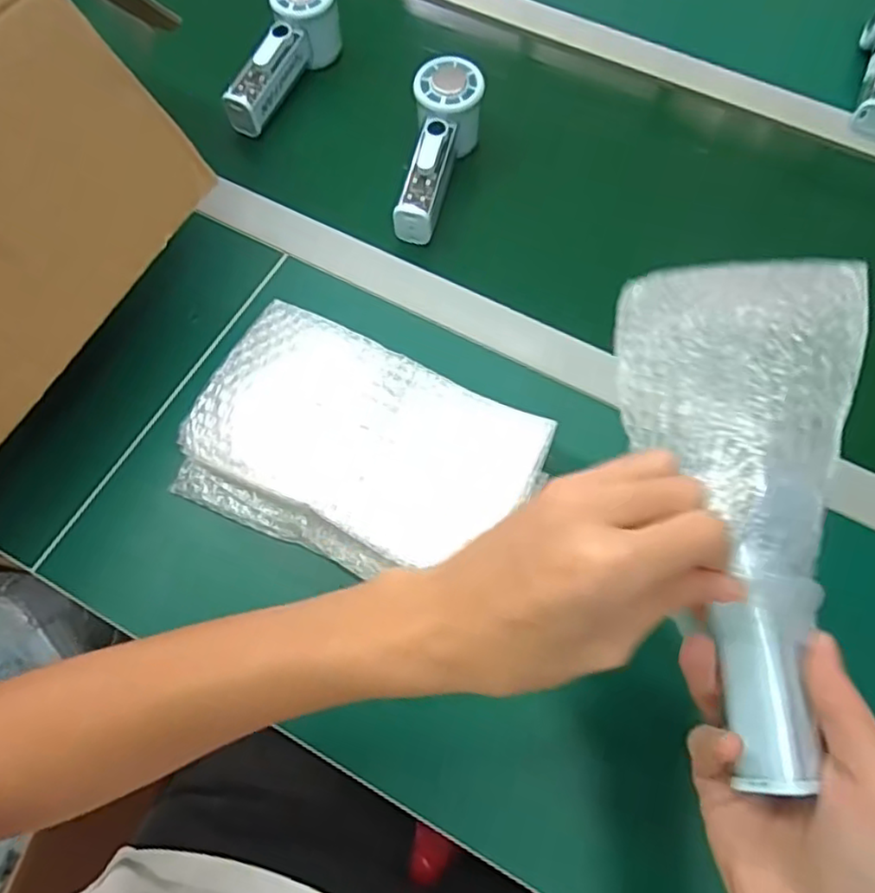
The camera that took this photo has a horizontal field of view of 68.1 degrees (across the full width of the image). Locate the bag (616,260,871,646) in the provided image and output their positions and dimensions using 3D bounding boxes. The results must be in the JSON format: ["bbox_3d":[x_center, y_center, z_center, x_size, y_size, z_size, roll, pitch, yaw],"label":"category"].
[{"bbox_3d":[0.143,-0.016,0.318,0.106,0.047,0.189,14,67,5],"label":"bag"}]

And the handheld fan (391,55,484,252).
[{"bbox_3d":[-0.002,-0.243,0.542,0.052,0.056,0.157,15,81,5],"label":"handheld fan"}]

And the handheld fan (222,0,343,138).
[{"bbox_3d":[-0.136,-0.348,0.577,0.049,0.063,0.146,17,67,6],"label":"handheld fan"}]

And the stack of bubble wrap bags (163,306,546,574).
[{"bbox_3d":[-0.051,0.006,0.431,0.216,0.048,0.138,25,68,10],"label":"stack of bubble wrap bags"}]

